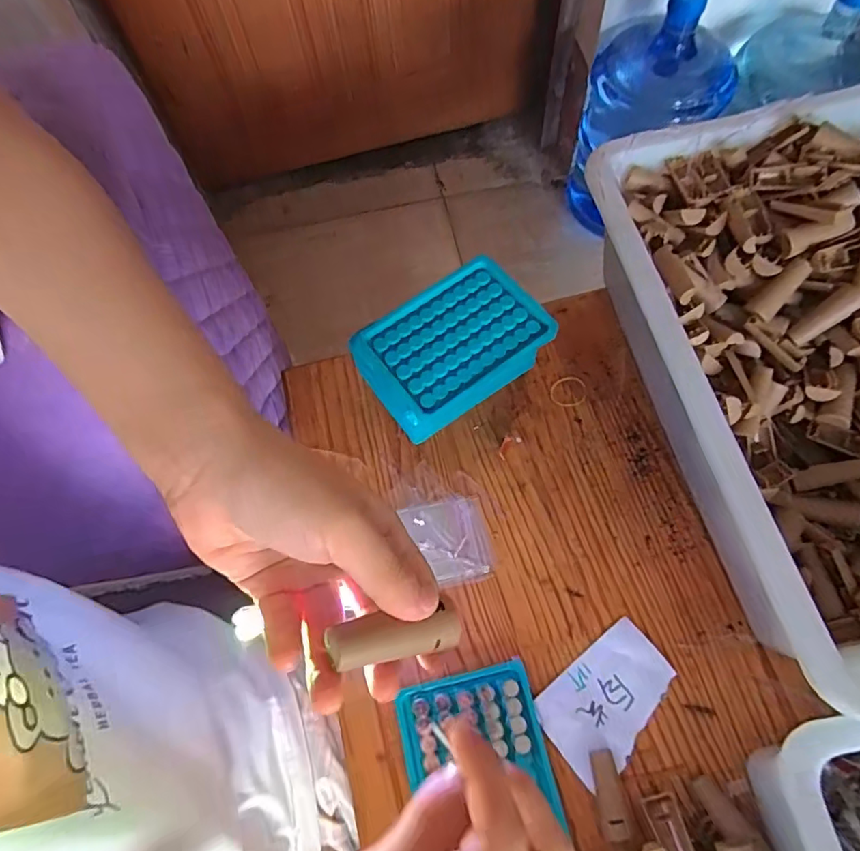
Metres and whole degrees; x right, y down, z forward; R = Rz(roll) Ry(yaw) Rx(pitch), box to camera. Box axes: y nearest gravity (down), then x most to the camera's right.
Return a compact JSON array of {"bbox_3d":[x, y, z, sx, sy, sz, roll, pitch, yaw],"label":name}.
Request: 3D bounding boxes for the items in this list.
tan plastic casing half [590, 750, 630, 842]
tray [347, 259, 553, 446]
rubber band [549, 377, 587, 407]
[{"bbox_3d":[0.120,0.246,0.361,0.018,0.008,0.049,-3,68,2],"label":"tan plastic casing half"},{"bbox_3d":[0.018,-0.059,0.463,0.144,0.073,0.094,-32,70,-9],"label":"tray"},{"bbox_3d":[0.123,-0.030,0.486,0.030,0.004,0.029,-1,68,3],"label":"rubber band"}]

